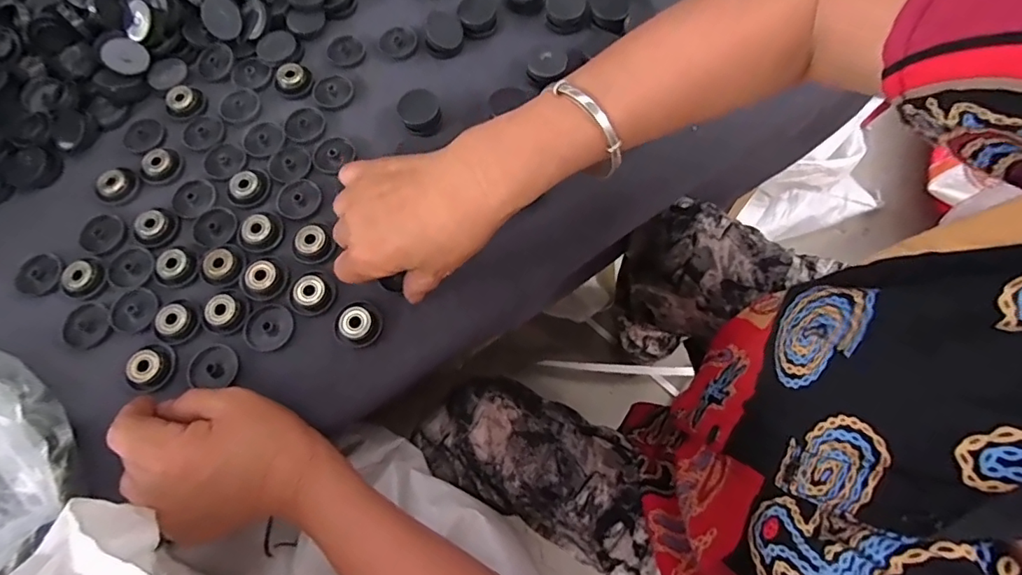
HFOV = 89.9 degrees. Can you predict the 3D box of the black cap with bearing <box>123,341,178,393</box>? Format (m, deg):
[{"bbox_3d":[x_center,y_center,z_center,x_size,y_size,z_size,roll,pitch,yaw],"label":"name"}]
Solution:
[{"bbox_3d":[-0.246,0.054,0.349,0.029,0.010,0.033,25,73,11],"label":"black cap with bearing"}]

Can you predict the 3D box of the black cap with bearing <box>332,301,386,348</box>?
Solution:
[{"bbox_3d":[-0.107,0.024,0.355,0.033,0.010,0.032,-1,69,2],"label":"black cap with bearing"}]

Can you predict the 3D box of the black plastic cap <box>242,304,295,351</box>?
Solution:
[{"bbox_3d":[-0.170,0.028,0.359,0.034,0.004,0.032,-1,69,2],"label":"black plastic cap"}]

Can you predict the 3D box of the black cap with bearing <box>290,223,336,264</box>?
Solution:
[{"bbox_3d":[-0.147,-0.033,0.379,0.030,0.009,0.037,-33,72,-9],"label":"black cap with bearing"}]

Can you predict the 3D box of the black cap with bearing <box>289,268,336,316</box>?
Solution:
[{"bbox_3d":[-0.142,0.004,0.365,0.032,0.006,0.030,-1,69,2],"label":"black cap with bearing"}]

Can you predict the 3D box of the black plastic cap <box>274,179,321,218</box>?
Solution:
[{"bbox_3d":[-0.165,-0.069,0.398,0.033,0.006,0.031,-1,69,2],"label":"black plastic cap"}]

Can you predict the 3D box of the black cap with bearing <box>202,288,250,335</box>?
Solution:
[{"bbox_3d":[-0.201,0.017,0.360,0.028,0.007,0.033,25,73,11],"label":"black cap with bearing"}]

